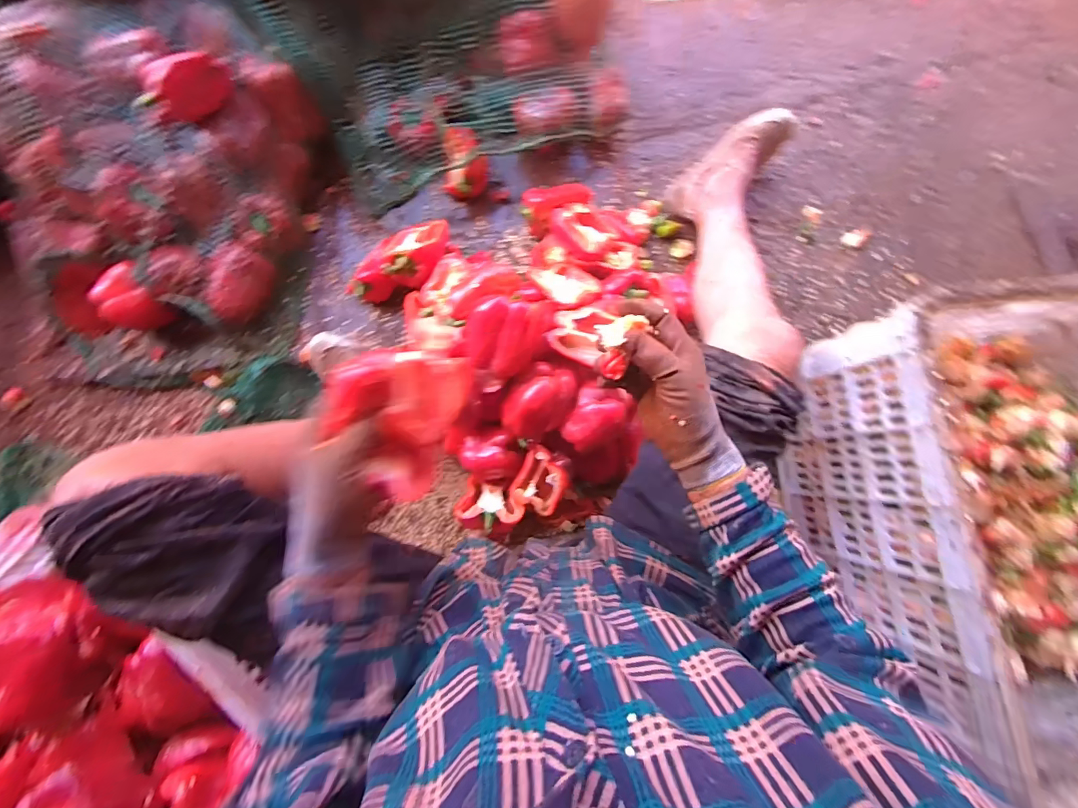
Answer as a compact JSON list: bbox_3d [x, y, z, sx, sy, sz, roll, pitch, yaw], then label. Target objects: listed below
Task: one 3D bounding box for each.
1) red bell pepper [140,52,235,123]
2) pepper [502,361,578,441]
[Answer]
[{"bbox_3d":[-0.496,-0.452,0.645,0.110,0.067,0.064,-37,84,-5],"label":"red bell pepper"},{"bbox_3d":[0.004,-0.002,0.642,0.075,0.062,0.110,39,84,4],"label":"pepper"}]

